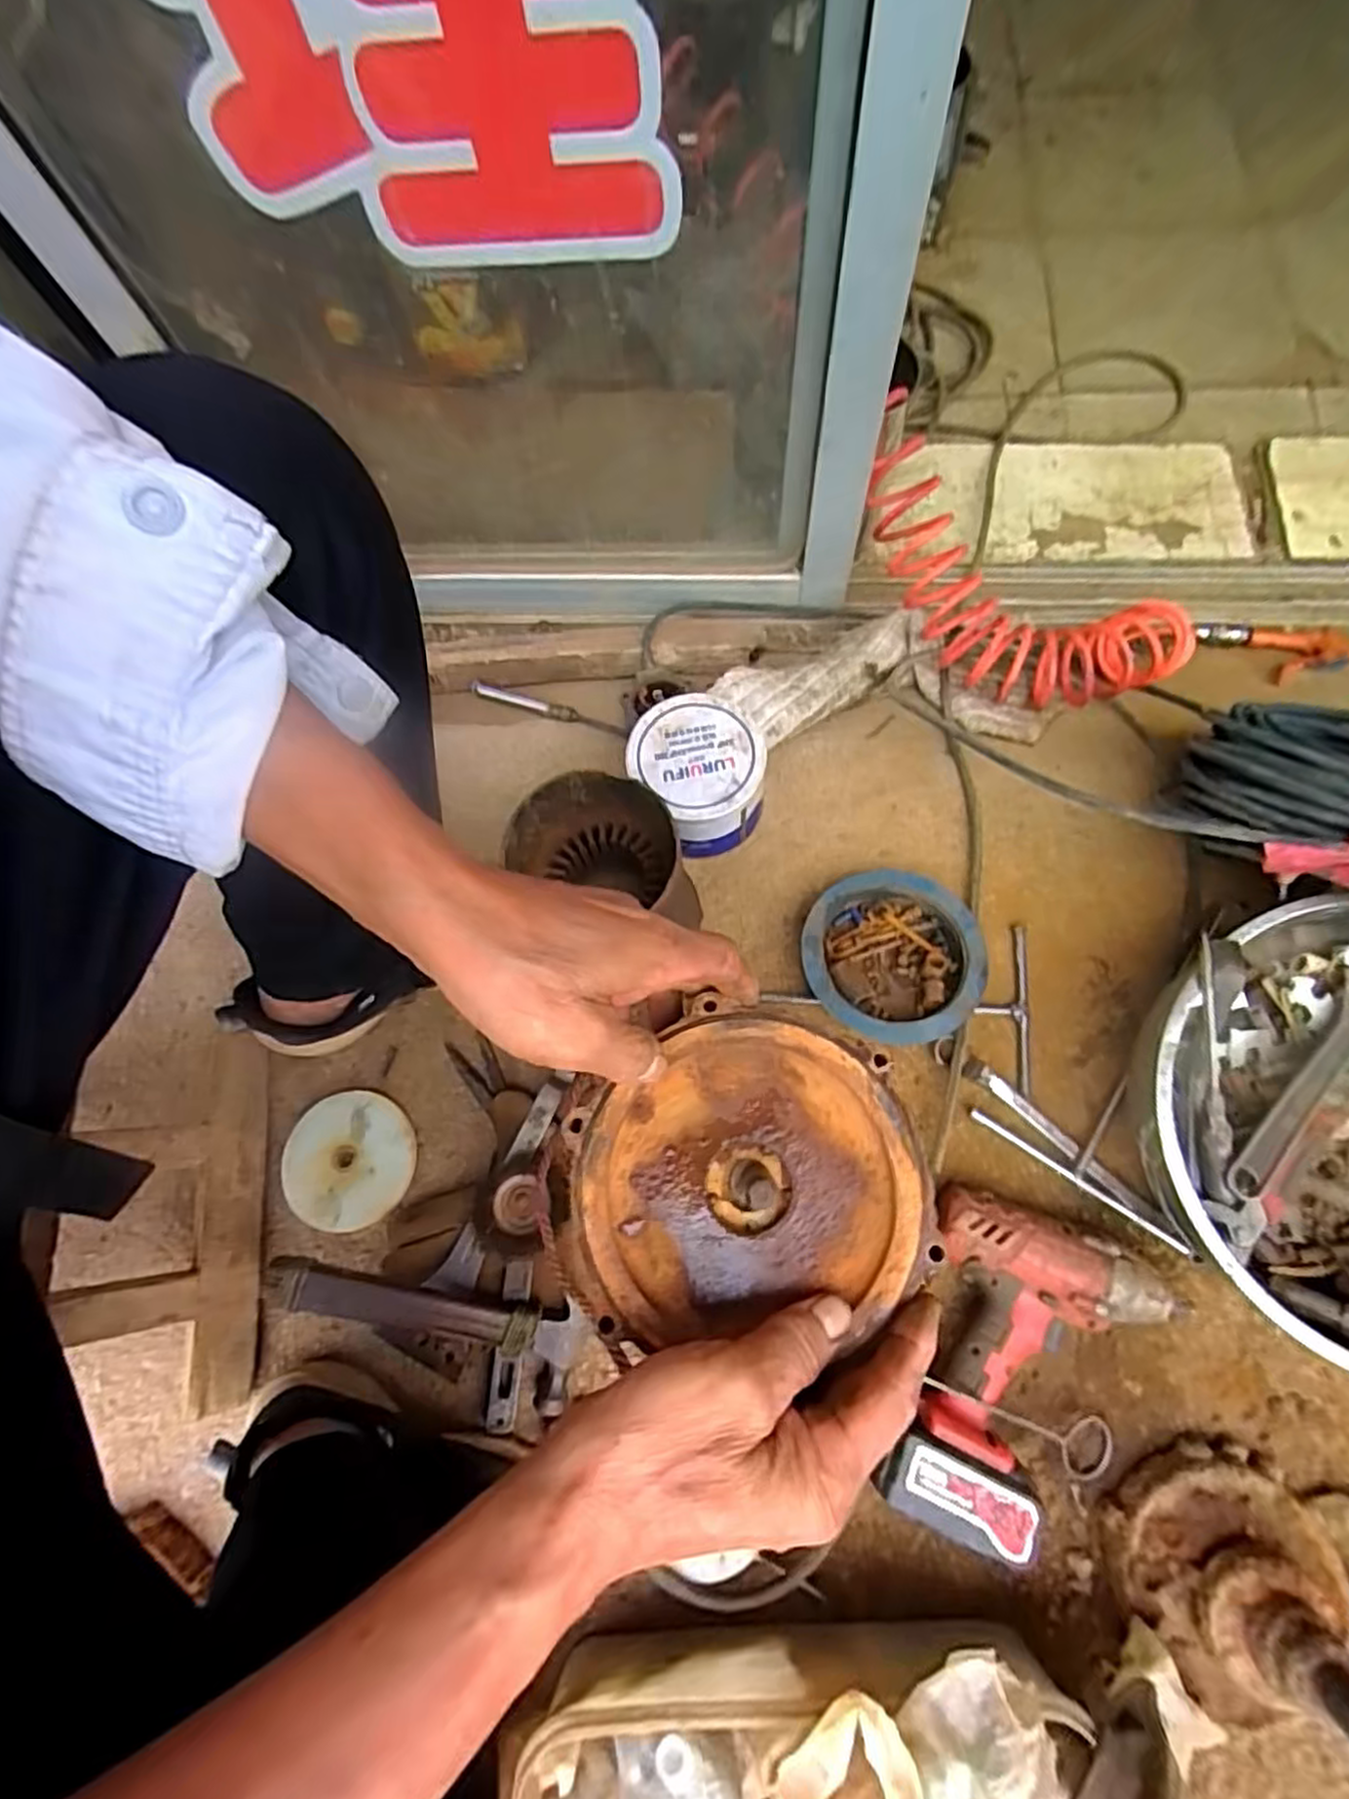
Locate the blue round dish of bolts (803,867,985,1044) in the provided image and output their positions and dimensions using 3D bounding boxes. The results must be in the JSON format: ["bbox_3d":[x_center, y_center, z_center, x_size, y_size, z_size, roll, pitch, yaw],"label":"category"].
[{"bbox_3d":[0.184,0.050,0.624,0.145,0.033,0.143,-1,72,4],"label":"blue round dish of bolts"}]

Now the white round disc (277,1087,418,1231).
[{"bbox_3d":[-0.275,0.220,0.615,0.106,0.008,0.107,-1,72,4],"label":"white round disc"}]

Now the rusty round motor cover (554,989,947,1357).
[{"bbox_3d":[0.028,0.114,0.316,0.152,0.020,0.130,-1,74,1],"label":"rusty round motor cover"}]

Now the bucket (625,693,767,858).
[{"bbox_3d":[0.024,-0.110,0.665,0.106,0.097,0.119,-42,74,-9],"label":"bucket"}]

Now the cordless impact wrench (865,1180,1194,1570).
[{"bbox_3d":[0.253,0.338,0.526,0.171,0.071,0.217,19,75,10],"label":"cordless impact wrench"}]

